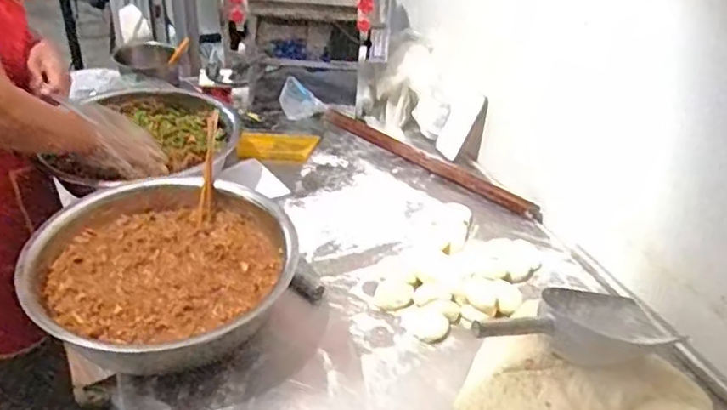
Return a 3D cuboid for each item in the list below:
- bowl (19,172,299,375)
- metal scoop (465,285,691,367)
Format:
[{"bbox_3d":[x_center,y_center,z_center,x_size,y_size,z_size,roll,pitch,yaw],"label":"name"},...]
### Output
[{"bbox_3d":[-0.296,0.108,0.996,0.370,0.143,0.352,1,37,-1],"label":"bowl"},{"bbox_3d":[0.274,0.155,0.836,0.328,0.057,0.135,4,31,-35],"label":"metal scoop"}]

